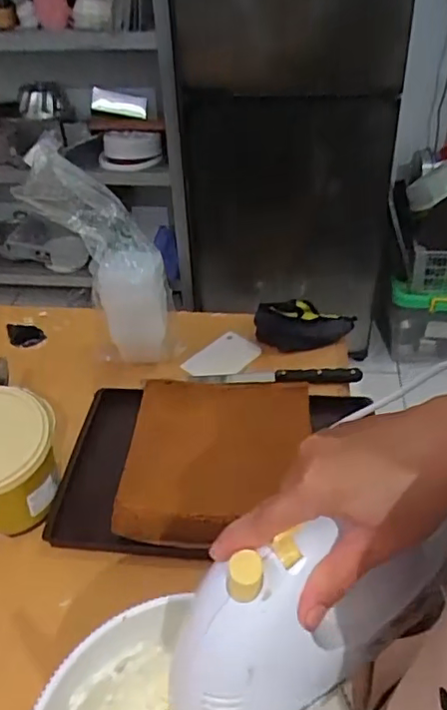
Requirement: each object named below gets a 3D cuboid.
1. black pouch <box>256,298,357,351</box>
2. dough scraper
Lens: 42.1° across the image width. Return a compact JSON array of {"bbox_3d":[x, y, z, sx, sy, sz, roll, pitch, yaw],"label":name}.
[{"bbox_3d":[0.125,-0.051,0.887,0.155,0.053,0.077,-3,39,0],"label":"black pouch"},{"bbox_3d":[-0.001,0.005,0.869,0.075,0.009,0.104,33,52,28],"label":"dough scraper"}]

